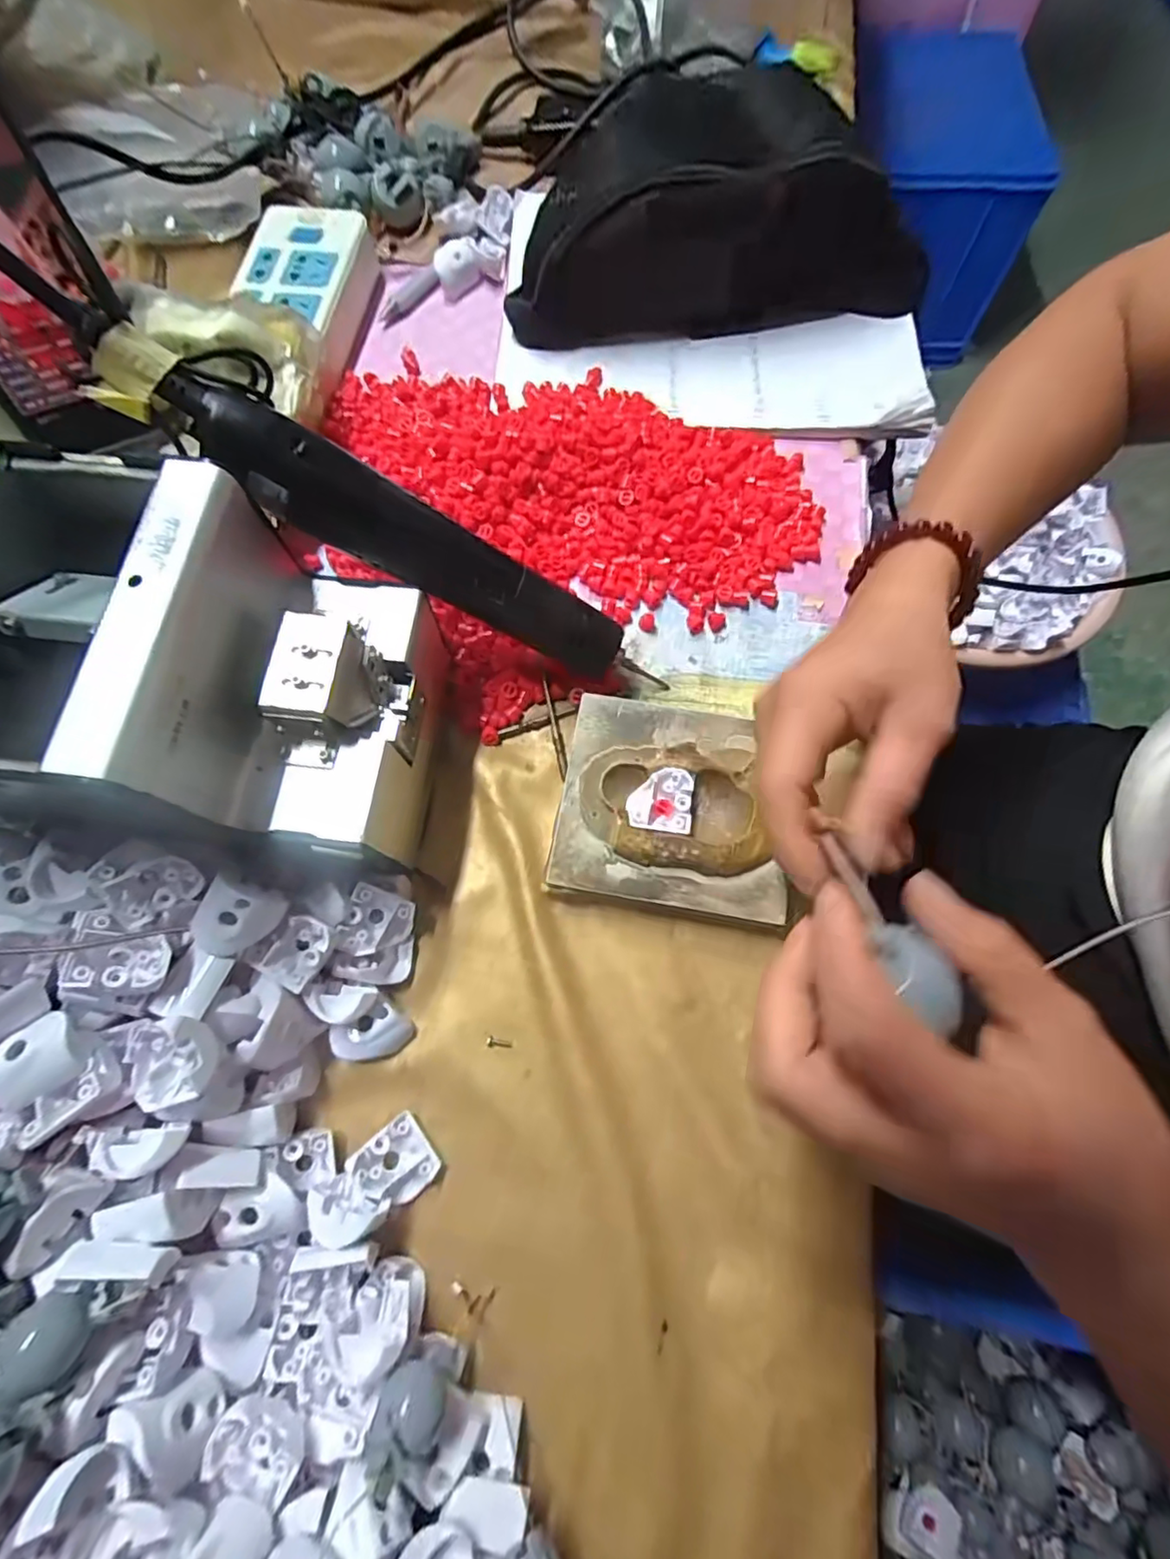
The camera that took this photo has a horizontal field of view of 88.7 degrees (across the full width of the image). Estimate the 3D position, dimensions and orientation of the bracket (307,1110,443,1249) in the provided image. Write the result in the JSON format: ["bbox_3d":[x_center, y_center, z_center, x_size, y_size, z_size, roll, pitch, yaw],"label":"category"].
[{"bbox_3d":[-0.092,0.175,0.261,0.052,0.022,0.031,-23,82,-43],"label":"bracket"}]

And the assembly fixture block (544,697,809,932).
[{"bbox_3d":[0.047,0.015,0.308,0.115,0.032,0.104,9,72,4],"label":"assembly fixture block"}]

